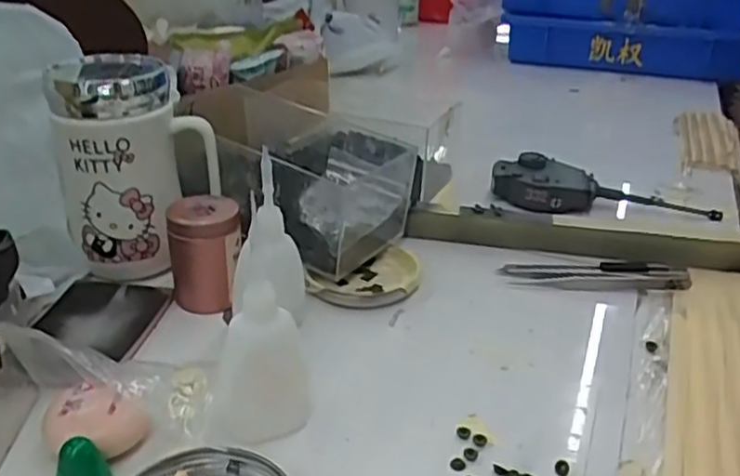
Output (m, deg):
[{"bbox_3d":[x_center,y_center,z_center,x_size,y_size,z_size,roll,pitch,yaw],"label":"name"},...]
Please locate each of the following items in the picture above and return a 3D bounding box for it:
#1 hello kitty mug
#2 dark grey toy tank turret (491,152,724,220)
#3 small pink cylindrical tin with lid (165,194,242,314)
[{"bbox_3d":[-0.154,-0.045,0.469,0.098,0.135,0.066,-8,30,-20],"label":"hello kitty mug"},{"bbox_3d":[0.201,-0.044,0.603,0.187,0.030,0.048,6,28,6],"label":"dark grey toy tank turret"},{"bbox_3d":[-0.105,0.011,0.451,0.044,0.068,0.035,-3,28,-11],"label":"small pink cylindrical tin with lid"}]

